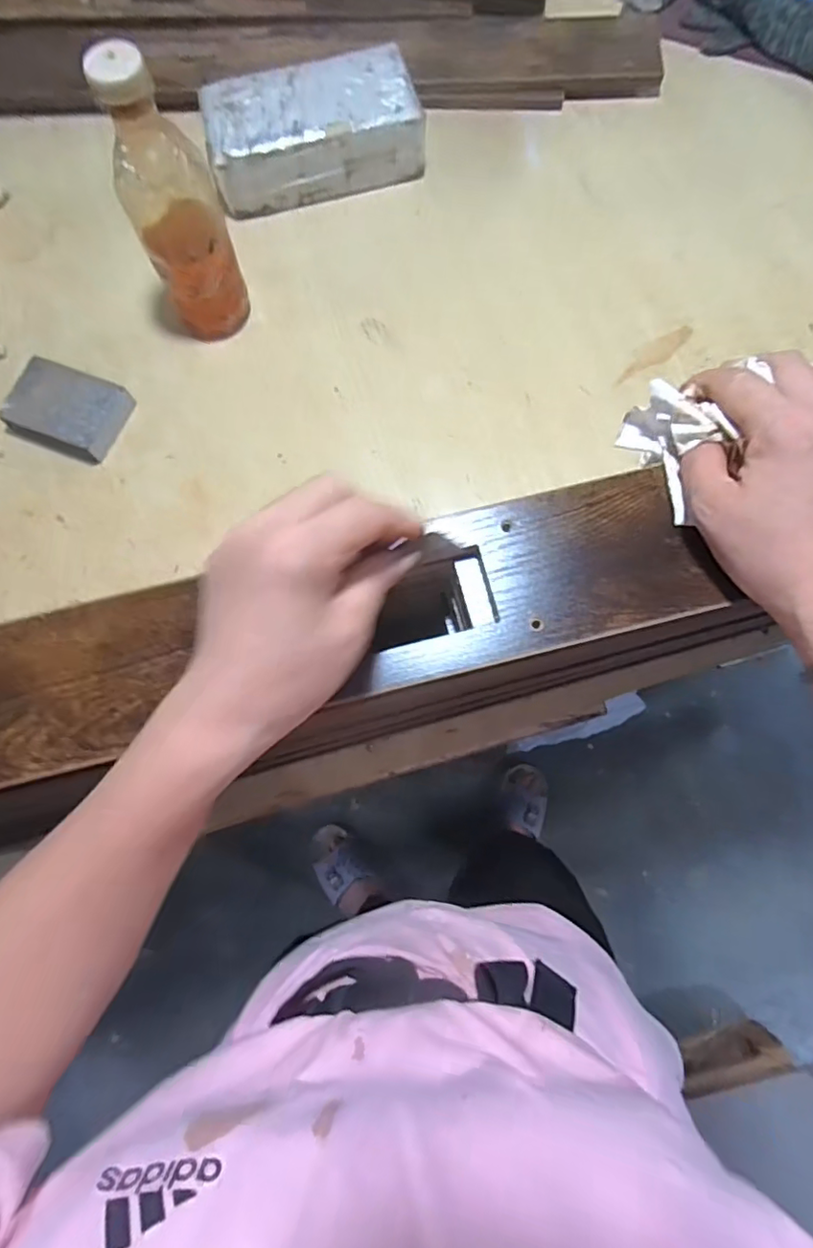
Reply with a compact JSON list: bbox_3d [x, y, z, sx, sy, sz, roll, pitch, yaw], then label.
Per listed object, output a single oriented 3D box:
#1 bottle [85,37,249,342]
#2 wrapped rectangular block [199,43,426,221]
[{"bbox_3d":[-0.186,-0.325,0.469,0.078,0.203,0.058,-26,79,-4],"label":"bottle"},{"bbox_3d":[-0.091,-0.493,0.576,0.210,0.060,0.104,-16,78,-2],"label":"wrapped rectangular block"}]

